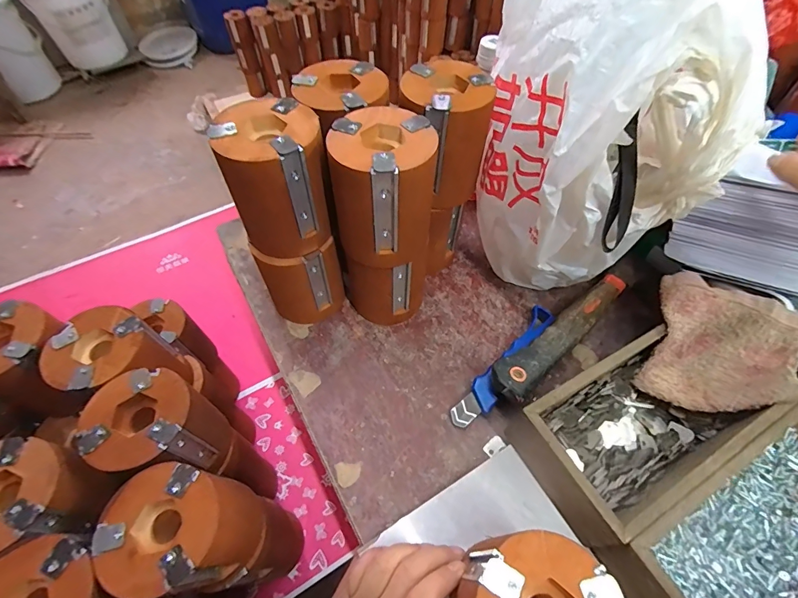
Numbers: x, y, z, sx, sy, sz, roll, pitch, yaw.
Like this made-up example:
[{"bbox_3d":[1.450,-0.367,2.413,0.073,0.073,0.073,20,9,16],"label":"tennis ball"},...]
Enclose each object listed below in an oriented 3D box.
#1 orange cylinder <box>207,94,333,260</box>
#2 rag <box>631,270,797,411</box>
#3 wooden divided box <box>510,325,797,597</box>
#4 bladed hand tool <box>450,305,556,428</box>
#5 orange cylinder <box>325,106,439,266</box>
[{"bbox_3d":[-0.096,-0.096,0.317,0.074,0.100,0.072,-14,58,-9],"label":"orange cylinder"},{"bbox_3d":[0.281,0.047,0.338,0.119,0.052,0.110,24,60,15],"label":"rag"},{"bbox_3d":[0.260,0.118,0.310,0.273,0.064,0.198,-25,60,-15],"label":"wooden divided box"},{"bbox_3d":[0.106,0.065,0.385,0.026,0.019,0.154,36,64,21],"label":"bladed hand tool"},{"bbox_3d":[-0.012,-0.086,0.320,0.078,0.103,0.080,6,57,4],"label":"orange cylinder"}]

